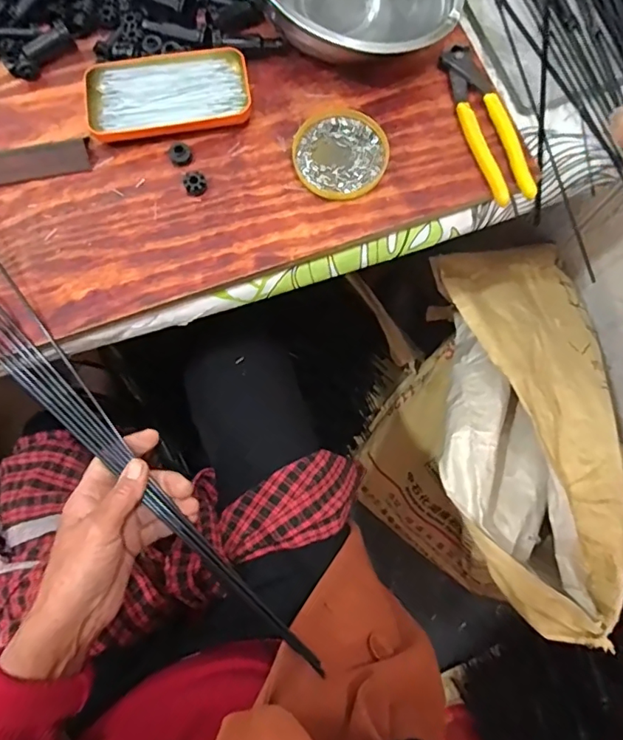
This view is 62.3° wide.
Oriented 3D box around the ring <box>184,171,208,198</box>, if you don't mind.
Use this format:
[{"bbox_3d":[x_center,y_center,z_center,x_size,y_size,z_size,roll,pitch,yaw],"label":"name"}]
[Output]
[{"bbox_3d":[-0.101,-0.162,0.446,0.019,0.013,0.020,0,72,-1],"label":"ring"}]

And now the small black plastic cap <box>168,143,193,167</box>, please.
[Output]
[{"bbox_3d":[-0.115,-0.190,0.454,0.020,0.006,0.022,0,72,-1],"label":"small black plastic cap"}]

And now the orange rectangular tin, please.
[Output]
[{"bbox_3d":[-0.129,-0.248,0.465,0.142,0.021,0.076,-10,73,-5],"label":"orange rectangular tin"}]

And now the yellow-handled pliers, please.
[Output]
[{"bbox_3d":[0.159,-0.225,0.467,0.042,0.016,0.162,-16,74,-7],"label":"yellow-handled pliers"}]

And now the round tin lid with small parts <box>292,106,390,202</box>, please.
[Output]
[{"bbox_3d":[0.027,-0.194,0.459,0.080,0.010,0.085,0,72,-1],"label":"round tin lid with small parts"}]

